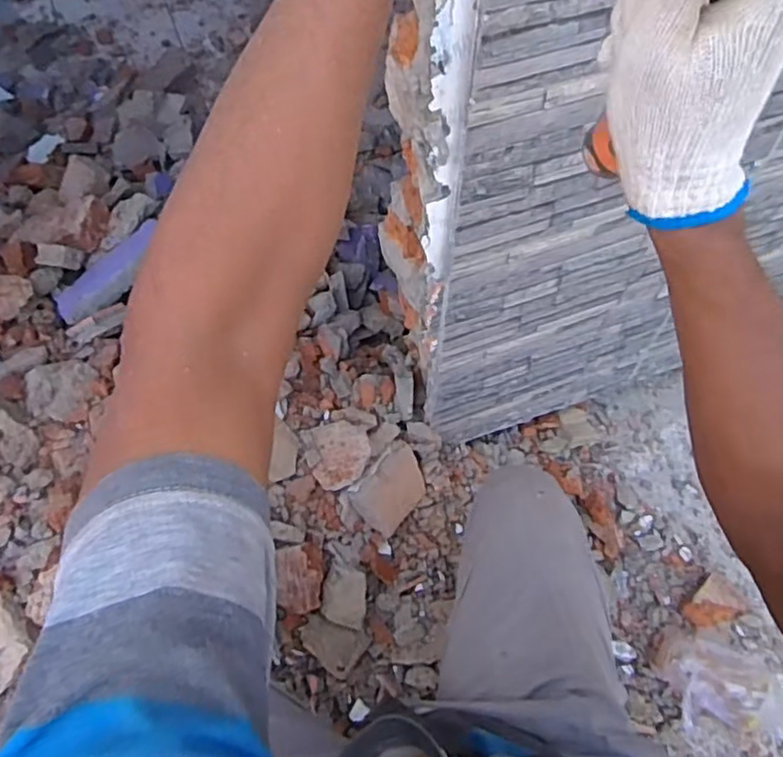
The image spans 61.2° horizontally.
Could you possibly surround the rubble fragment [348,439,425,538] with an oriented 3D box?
[{"bbox_3d":[0.003,0.164,0.982,0.135,0.016,0.096,-43,112,-41],"label":"rubble fragment"}]

